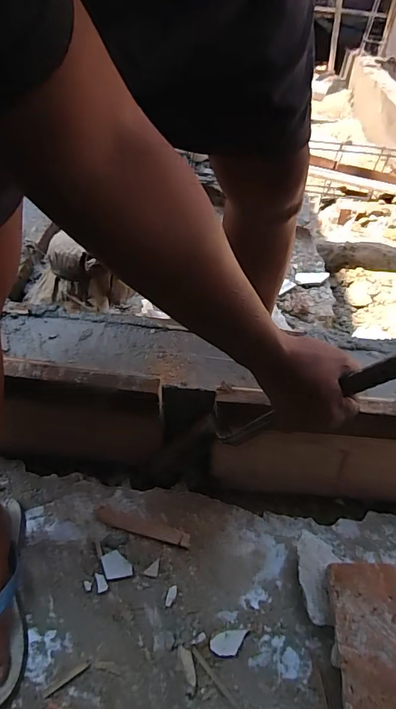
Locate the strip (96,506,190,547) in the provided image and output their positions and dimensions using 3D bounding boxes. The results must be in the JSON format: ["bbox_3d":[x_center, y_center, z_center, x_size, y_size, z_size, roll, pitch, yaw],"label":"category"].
[{"bbox_3d":[-0.086,0.268,0.654,0.150,0.007,0.022,14,45,7],"label":"strip"}]

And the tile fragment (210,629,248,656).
[{"bbox_3d":[0.041,0.385,0.559,0.050,0.010,0.028,0,45,-6],"label":"tile fragment"}]

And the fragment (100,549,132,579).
[{"bbox_3d":[-0.120,0.307,0.611,0.036,0.006,0.040,-16,49,-21],"label":"fragment"}]

